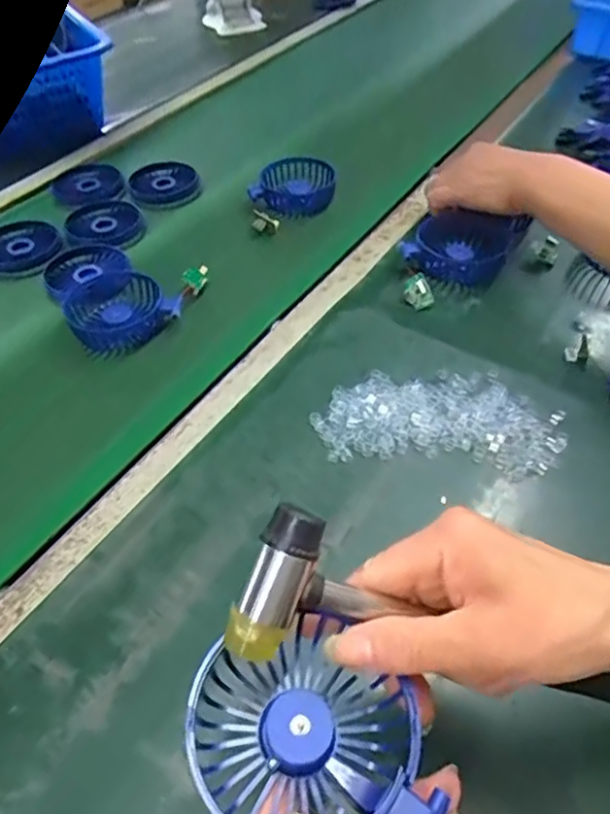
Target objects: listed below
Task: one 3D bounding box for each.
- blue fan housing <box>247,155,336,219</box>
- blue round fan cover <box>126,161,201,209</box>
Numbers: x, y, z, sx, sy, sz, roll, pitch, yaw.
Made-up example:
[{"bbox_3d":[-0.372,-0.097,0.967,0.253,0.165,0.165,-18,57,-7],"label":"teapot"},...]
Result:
[{"bbox_3d":[-0.012,-0.264,0.729,0.094,0.031,0.094,5,48,8],"label":"blue fan housing"},{"bbox_3d":[-0.173,-0.277,0.756,0.086,0.022,0.074,-10,47,-6],"label":"blue round fan cover"}]

